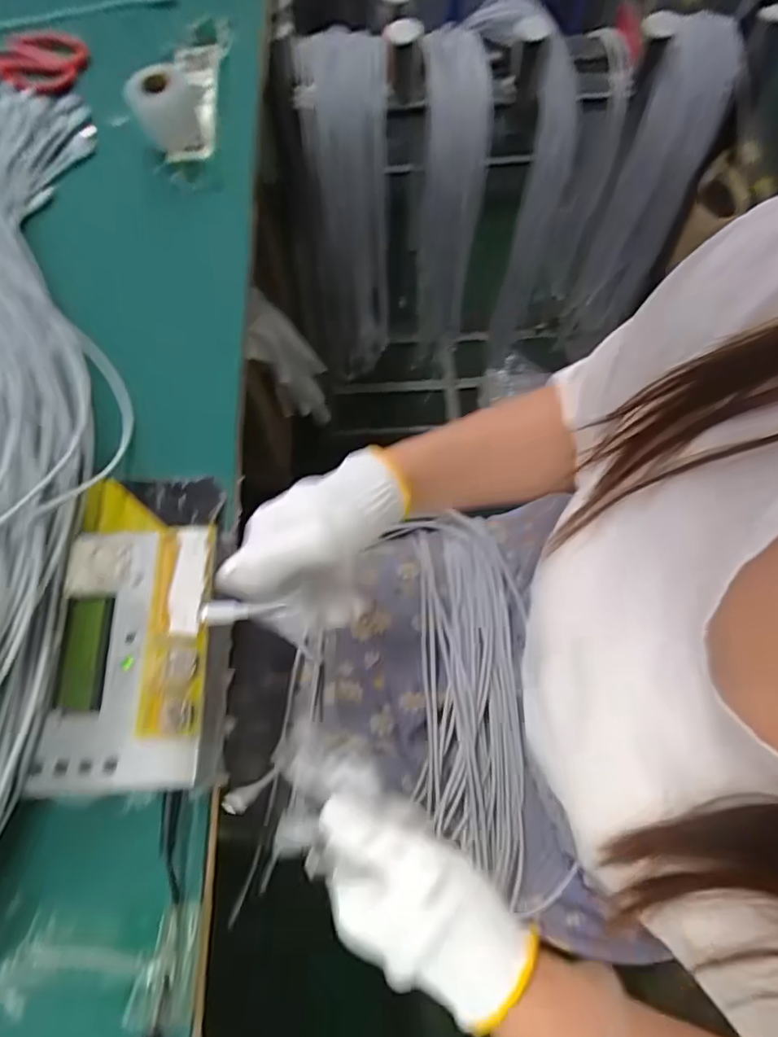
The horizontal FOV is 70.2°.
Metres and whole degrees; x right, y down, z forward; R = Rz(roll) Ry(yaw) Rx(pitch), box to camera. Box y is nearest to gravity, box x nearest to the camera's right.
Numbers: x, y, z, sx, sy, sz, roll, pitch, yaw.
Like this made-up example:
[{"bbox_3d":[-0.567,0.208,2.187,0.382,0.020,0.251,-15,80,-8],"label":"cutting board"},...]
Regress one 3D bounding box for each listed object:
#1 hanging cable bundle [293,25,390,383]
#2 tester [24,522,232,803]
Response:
[{"bbox_3d":[-0.061,-0.447,0.870,0.116,0.576,0.120,-3,68,-2],"label":"hanging cable bundle"},{"bbox_3d":[-0.143,0.076,0.316,0.101,0.037,0.142,-1,68,-1],"label":"tester"}]

